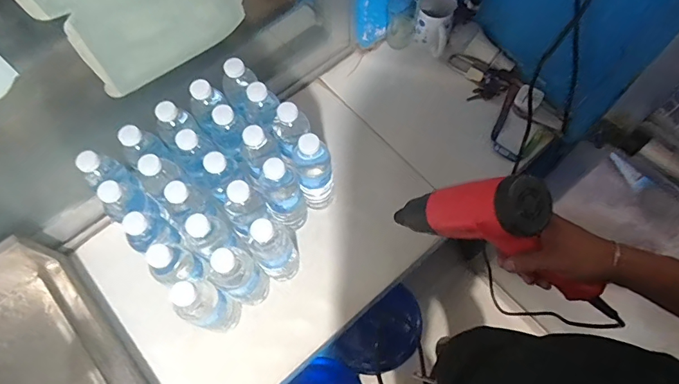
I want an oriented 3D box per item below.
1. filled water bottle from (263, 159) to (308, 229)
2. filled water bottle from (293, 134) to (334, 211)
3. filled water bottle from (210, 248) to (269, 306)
[{"bbox_3d":[-0.087,0.016,0.728,0.057,0.214,0.054,0,66,1],"label":"filled water bottle"},{"bbox_3d":[-0.041,-0.033,0.745,0.057,0.219,0.061,0,66,1],"label":"filled water bottle"},{"bbox_3d":[-0.146,0.134,0.671,0.051,0.211,0.057,40,73,16],"label":"filled water bottle"}]

